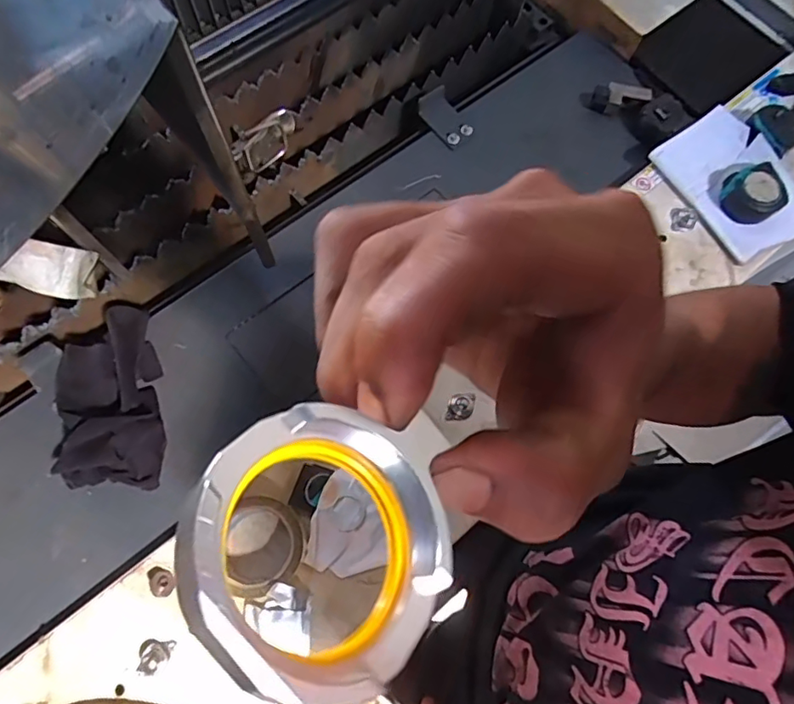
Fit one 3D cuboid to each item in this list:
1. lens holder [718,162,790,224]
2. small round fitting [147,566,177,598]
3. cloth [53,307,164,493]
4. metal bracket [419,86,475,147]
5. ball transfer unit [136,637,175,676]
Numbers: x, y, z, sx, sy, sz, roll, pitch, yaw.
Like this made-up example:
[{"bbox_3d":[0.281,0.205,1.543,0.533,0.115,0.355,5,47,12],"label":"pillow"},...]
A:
[{"bbox_3d":[0.491,-0.218,0.746,0.079,0.046,0.076,-39,77,-14],"label":"lens holder"},{"bbox_3d":[-0.255,0.248,0.589,0.023,0.017,0.035,-34,72,-12],"label":"small round fitting"},{"bbox_3d":[-0.346,0.045,0.652,0.121,0.055,0.232,-6,69,-3],"label":"cloth"},{"bbox_3d":[0.073,-0.351,0.809,0.055,0.031,0.086,-35,76,-13],"label":"metal bracket"},{"bbox_3d":[-0.251,0.313,0.560,0.032,0.016,0.029,3,69,2],"label":"ball transfer unit"}]

